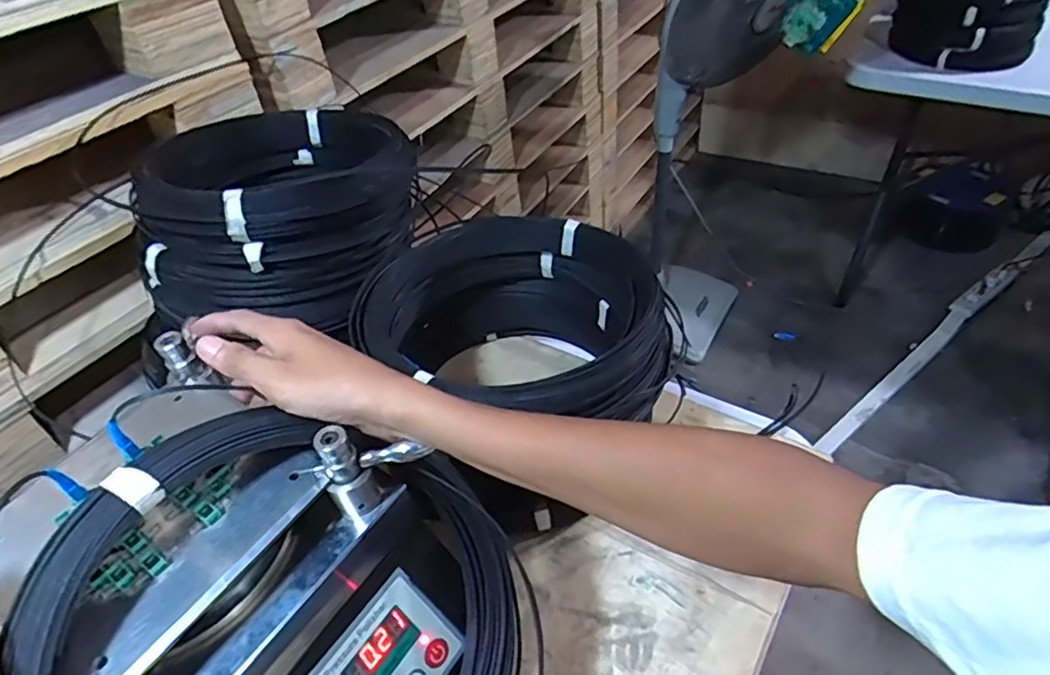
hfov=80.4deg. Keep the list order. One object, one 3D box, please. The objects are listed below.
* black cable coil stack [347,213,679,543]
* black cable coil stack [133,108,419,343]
[{"bbox_3d":[-0.010,0.029,0.659,0.298,0.199,0.294,-5,45,3],"label":"black cable coil stack"},{"bbox_3d":[-0.288,-0.180,0.725,0.308,0.130,0.304,-12,45,-4],"label":"black cable coil stack"}]

